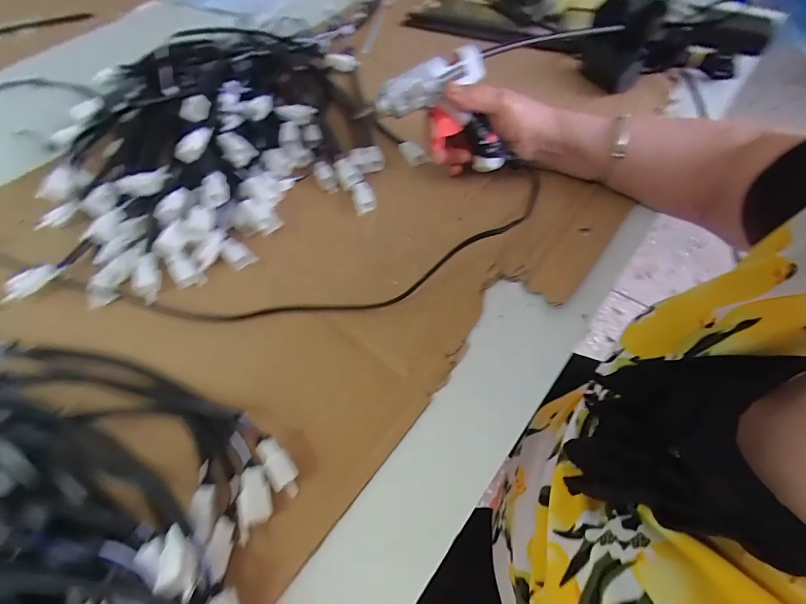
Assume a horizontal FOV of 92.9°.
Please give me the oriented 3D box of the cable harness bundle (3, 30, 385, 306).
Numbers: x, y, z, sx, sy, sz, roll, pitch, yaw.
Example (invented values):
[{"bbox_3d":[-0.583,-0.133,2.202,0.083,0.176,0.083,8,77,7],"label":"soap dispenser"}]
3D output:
[{"bbox_3d":[-0.208,-0.205,0.404,0.327,0.062,0.399,-11,58,-5],"label":"cable harness bundle"}]

